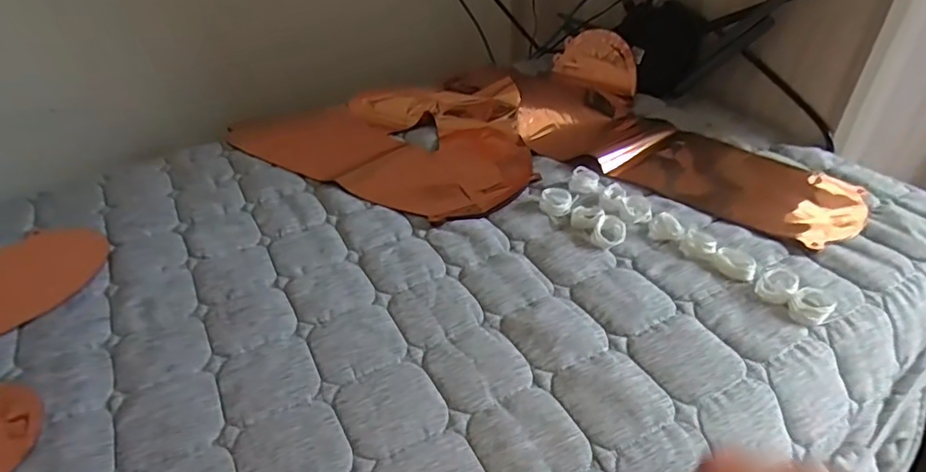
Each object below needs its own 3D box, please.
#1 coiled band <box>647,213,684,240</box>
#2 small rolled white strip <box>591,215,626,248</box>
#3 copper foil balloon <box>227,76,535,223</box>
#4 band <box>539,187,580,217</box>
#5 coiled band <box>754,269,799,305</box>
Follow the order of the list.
[{"bbox_3d":[0.182,-0.009,0.467,0.028,0.013,0.022,7,40,11],"label":"coiled band"},{"bbox_3d":[0.131,-0.005,0.465,0.028,0.016,0.034,14,42,19],"label":"small rolled white strip"},{"bbox_3d":[-0.093,-0.125,0.607,0.364,0.049,0.198,19,43,24],"label":"copper foil balloon"},{"bbox_3d":[0.092,-0.032,0.500,0.035,0.017,0.026,7,40,11],"label":"band"},{"bbox_3d":[0.244,0.038,0.405,0.029,0.013,0.025,-27,45,-28],"label":"coiled band"}]

